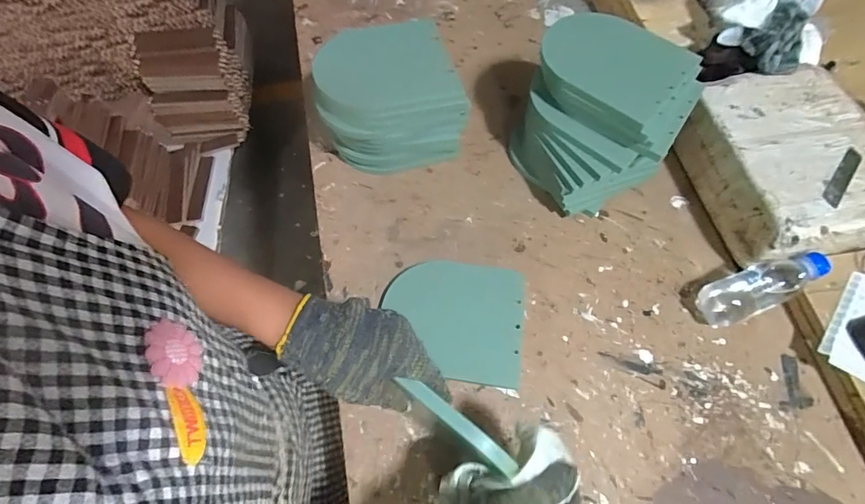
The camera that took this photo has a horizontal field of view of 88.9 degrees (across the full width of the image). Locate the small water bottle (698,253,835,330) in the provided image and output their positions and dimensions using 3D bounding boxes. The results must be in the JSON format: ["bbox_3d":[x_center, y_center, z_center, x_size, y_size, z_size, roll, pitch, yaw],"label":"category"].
[{"bbox_3d":[0.398,0.039,0.527,0.147,0.043,0.052,-25,67,5],"label":"small water bottle"}]

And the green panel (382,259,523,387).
[{"bbox_3d":[0.025,0.081,0.542,0.166,0.009,0.144,8,67,3],"label":"green panel"}]

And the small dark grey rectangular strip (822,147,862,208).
[{"bbox_3d":[0.488,-0.089,0.525,0.020,0.004,0.094,39,71,11],"label":"small dark grey rectangular strip"}]

